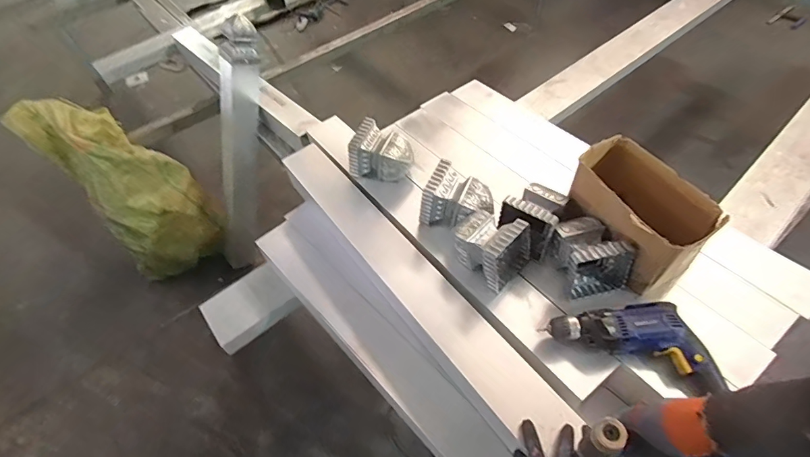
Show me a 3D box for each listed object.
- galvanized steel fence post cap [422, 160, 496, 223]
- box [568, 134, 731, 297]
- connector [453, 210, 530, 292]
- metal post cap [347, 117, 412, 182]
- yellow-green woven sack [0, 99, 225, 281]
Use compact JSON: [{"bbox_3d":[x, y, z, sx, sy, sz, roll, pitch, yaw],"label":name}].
[{"bbox_3d":[0.118,-0.058,0.919,0.136,0.109,0.097,17,55,16],"label":"galvanized steel fence post cap"},{"bbox_3d":[0.430,-0.022,0.811,0.142,0.162,0.250,-22,52,-11],"label":"box"},{"bbox_3d":[0.165,0.028,0.841,0.108,0.112,0.138,-39,57,-22],"label":"connector"},{"bbox_3d":[-0.056,-0.187,1.037,0.152,0.108,0.094,7,53,9],"label":"metal post cap"},{"bbox_3d":[-0.999,-0.152,1.630,0.279,0.728,0.380,36,63,30],"label":"yellow-green woven sack"}]

